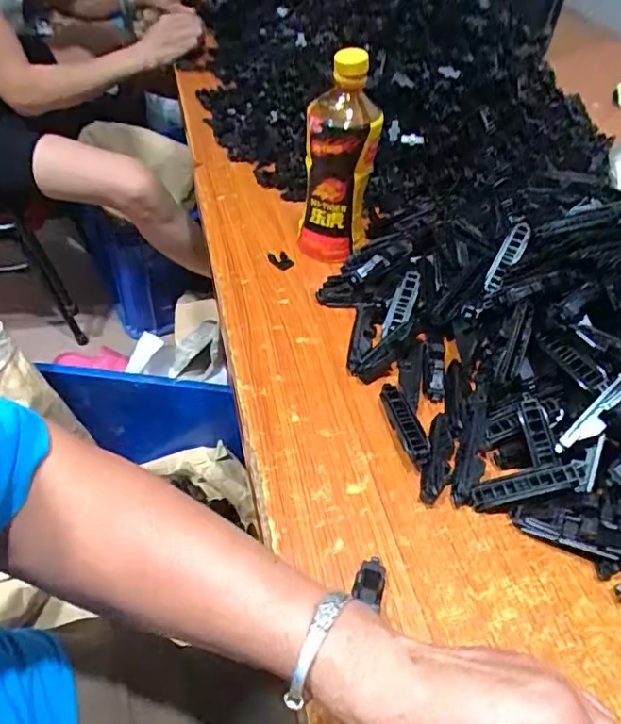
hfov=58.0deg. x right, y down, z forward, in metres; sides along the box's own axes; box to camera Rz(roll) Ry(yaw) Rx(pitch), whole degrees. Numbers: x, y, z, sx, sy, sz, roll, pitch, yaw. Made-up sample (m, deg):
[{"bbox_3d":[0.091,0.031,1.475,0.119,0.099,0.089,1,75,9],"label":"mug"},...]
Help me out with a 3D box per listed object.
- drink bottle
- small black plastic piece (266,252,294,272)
[{"bbox_3d":[0.027,-0.193,0.543,0.056,0.183,0.058,-30,56,-29],"label":"drink bottle"},{"bbox_3d":[-0.032,-0.107,0.593,0.025,0.012,0.018,24,49,17],"label":"small black plastic piece"}]

